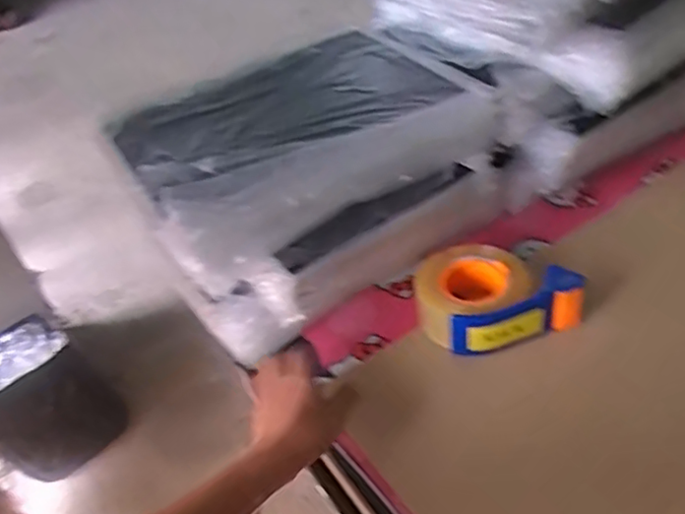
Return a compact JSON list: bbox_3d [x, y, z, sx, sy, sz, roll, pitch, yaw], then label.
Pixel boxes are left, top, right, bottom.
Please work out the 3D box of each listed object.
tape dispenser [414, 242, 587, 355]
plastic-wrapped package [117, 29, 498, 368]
[{"bbox_3d":[0.166,0.041,0.683,0.154,0.066,0.114,-14,44,-9],"label":"tape dispenser"},{"bbox_3d":[-0.048,-0.107,0.761,0.401,0.171,0.322,-30,49,-23],"label":"plastic-wrapped package"}]

